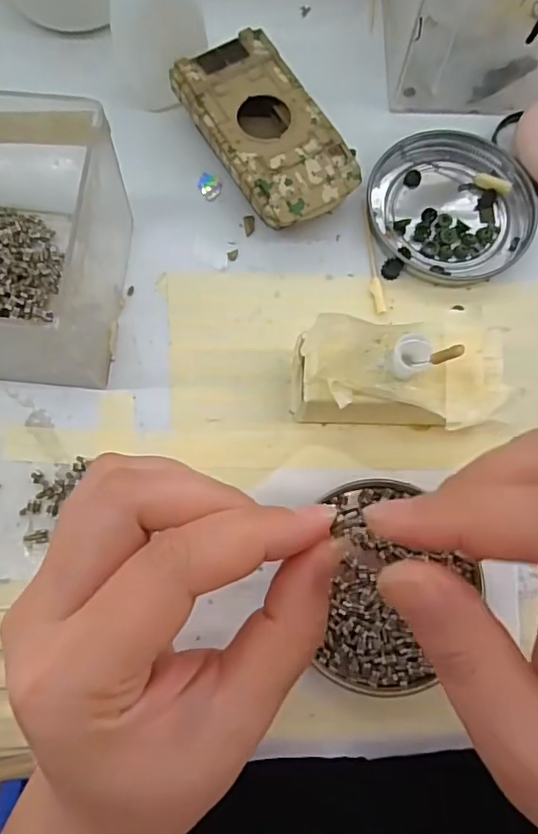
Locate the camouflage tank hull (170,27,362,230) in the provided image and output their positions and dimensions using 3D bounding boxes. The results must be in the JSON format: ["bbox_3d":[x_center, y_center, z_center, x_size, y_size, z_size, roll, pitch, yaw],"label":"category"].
[{"bbox_3d":[-0.002,-0.130,0.270,0.053,0.025,0.095,-31,78,-9],"label":"camouflage tank hull"}]

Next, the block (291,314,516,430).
[{"bbox_3d":[0.051,-0.014,0.232,0.081,0.045,0.042,-2,75,-2],"label":"block"}]

